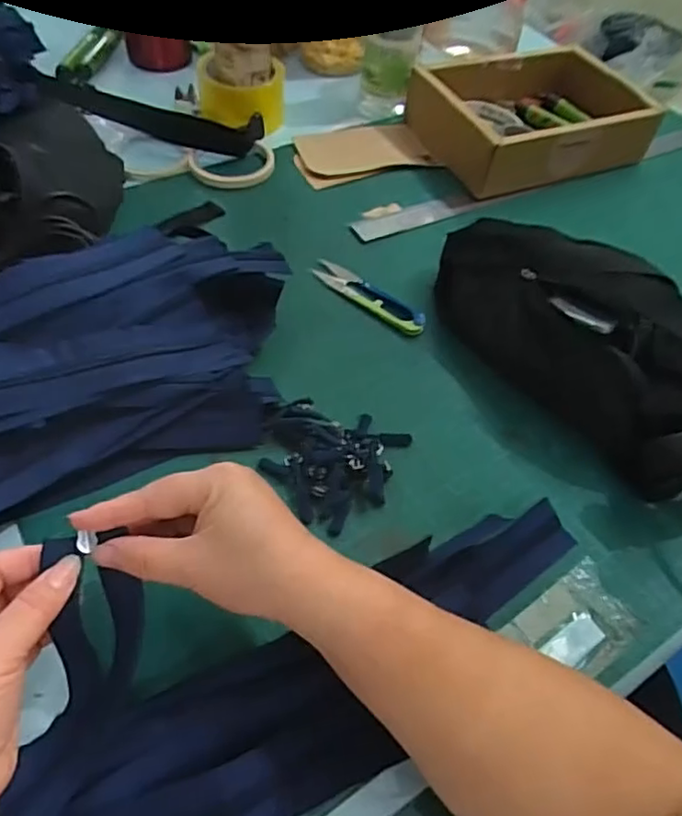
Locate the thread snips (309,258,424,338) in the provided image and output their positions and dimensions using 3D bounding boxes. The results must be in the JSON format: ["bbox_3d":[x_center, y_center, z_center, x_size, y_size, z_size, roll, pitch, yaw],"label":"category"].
[{"bbox_3d":[0.022,-0.102,0.558,0.122,0.009,0.033,37,58,18],"label":"thread snips"}]

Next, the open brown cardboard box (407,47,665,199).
[{"bbox_3d":[0.224,-0.338,0.720,0.263,0.064,0.179,-21,59,-20],"label":"open brown cardboard box"}]

